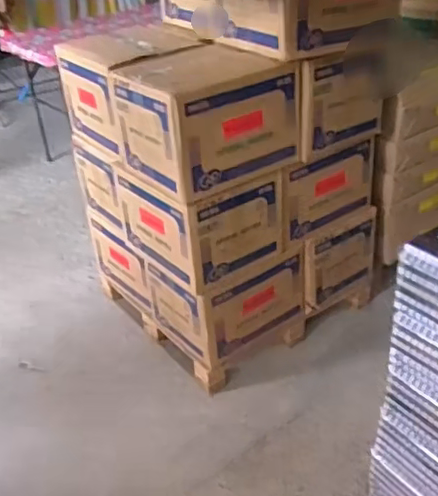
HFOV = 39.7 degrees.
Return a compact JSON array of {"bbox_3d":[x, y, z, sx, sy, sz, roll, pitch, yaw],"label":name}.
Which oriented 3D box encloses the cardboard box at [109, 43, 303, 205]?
[{"bbox_3d":[-0.040,-0.378,1.710,0.429,0.321,0.350,-24,38,-27],"label":"cardboard box"}]

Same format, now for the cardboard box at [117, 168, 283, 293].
[{"bbox_3d":[-0.054,-0.111,1.875,0.358,0.289,0.388,-24,37,-27],"label":"cardboard box"}]

